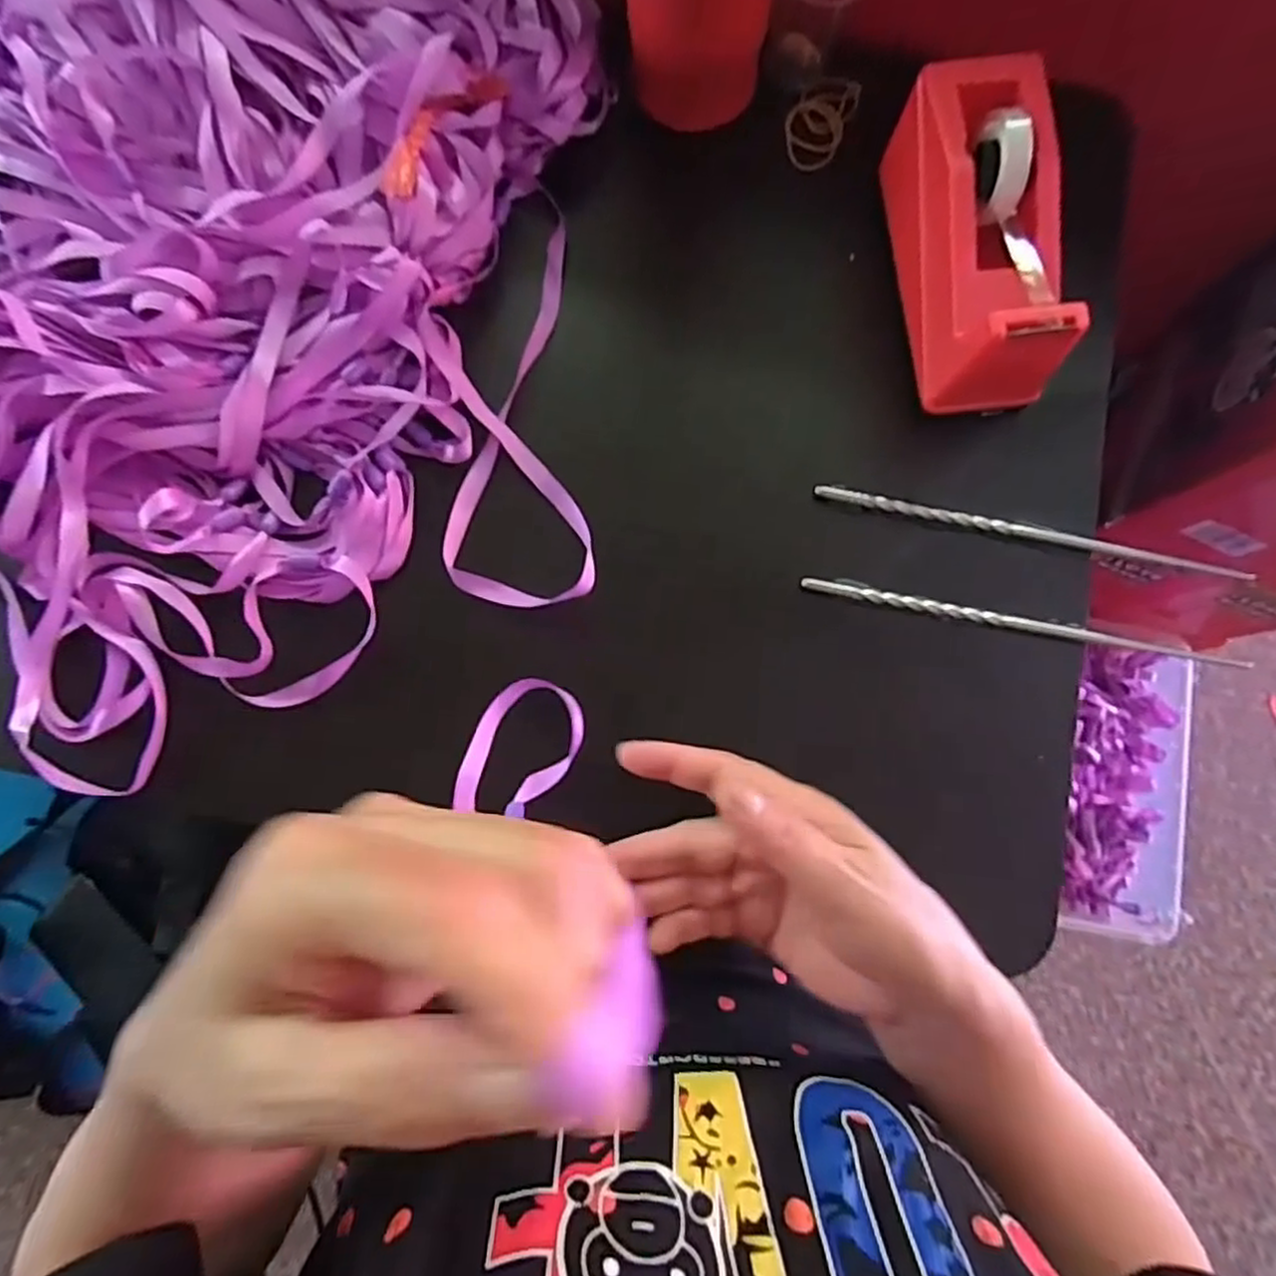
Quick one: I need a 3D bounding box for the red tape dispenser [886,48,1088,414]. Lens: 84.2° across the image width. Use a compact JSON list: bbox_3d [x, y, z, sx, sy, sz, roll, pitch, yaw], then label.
[{"bbox_3d":[0.167,-0.194,0.353,0.062,0.078,0.152,-5,81,-2],"label":"red tape dispenser"}]

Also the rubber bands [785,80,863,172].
[{"bbox_3d":[0.105,-0.299,0.408,0.033,0.010,0.055,23,81,3],"label":"rubber bands"}]

